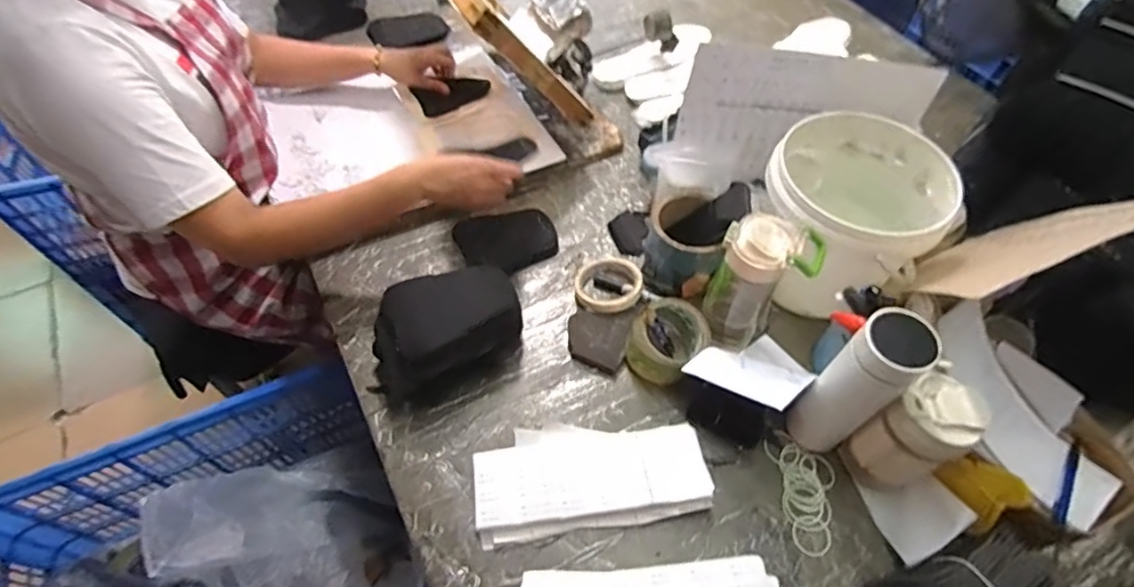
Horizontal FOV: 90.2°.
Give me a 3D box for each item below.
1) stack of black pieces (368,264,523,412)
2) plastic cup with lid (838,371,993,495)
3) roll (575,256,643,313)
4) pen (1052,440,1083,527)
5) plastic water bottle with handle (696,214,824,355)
[{"bbox_3d":[-0.149,0.059,0.705,0.189,0.105,0.128,-22,58,-15],"label":"stack of black pieces"},{"bbox_3d":[0.368,0.156,0.605,0.080,0.158,0.073,0,55,0],"label":"plastic cup with lid"},{"bbox_3d":[0.059,-0.015,0.796,0.091,0.025,0.093,0,56,0],"label":"roll"},{"bbox_3d":[0.528,0.196,0.595,0.016,0.015,0.120,39,50,23],"label":"pen"},{"bbox_3d":[0.222,-0.001,0.675,0.101,0.212,0.061,13,56,8],"label":"plastic water bottle with handle"}]

